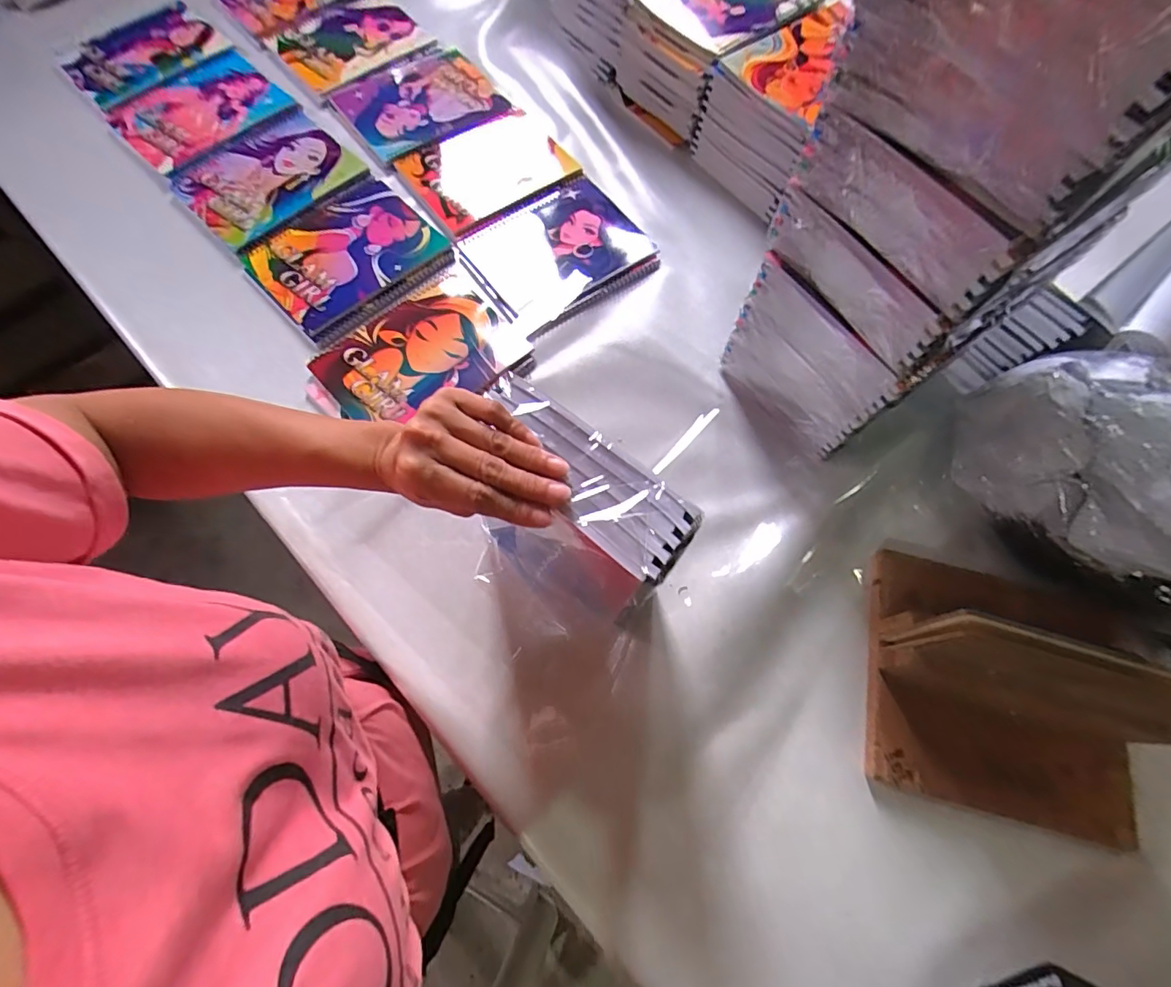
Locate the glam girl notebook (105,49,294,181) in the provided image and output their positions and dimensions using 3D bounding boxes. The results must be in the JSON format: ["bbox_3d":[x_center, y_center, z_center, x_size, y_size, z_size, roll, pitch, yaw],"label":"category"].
[{"bbox_3d":[-0.510,-0.511,0.676,0.195,0.016,0.156,-40,75,-14],"label":"glam girl notebook"}]

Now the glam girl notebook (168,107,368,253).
[{"bbox_3d":[-0.393,-0.397,0.640,0.157,0.014,0.199,43,74,14],"label":"glam girl notebook"}]

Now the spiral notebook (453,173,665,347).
[{"bbox_3d":[-0.031,-0.291,0.617,0.196,0.024,0.162,-32,73,-12],"label":"spiral notebook"}]

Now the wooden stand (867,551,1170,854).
[{"bbox_3d":[0.356,0.153,0.402,0.207,0.111,0.201,14,70,5],"label":"wooden stand"}]

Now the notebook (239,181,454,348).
[{"bbox_3d":[-0.276,-0.280,0.601,0.195,0.018,0.166,-42,75,-15],"label":"notebook"}]

